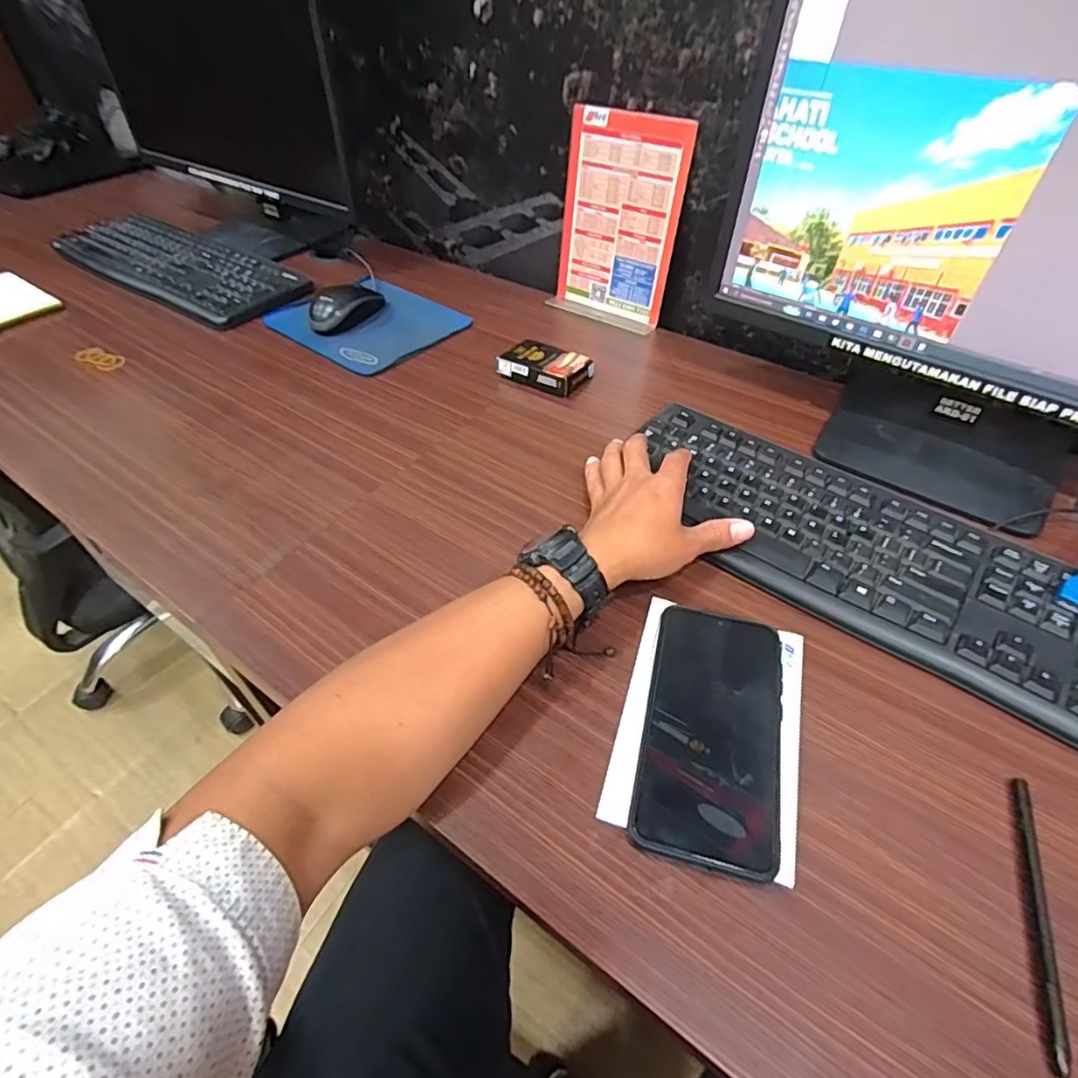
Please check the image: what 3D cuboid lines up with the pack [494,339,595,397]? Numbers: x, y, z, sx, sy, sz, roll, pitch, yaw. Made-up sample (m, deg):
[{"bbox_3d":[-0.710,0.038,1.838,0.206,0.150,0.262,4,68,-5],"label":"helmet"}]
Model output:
[{"bbox_3d":[0.007,-0.191,0.627,0.089,0.023,0.066,26,55,22],"label":"pack"}]

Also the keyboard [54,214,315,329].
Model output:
[{"bbox_3d":[-0.520,-0.394,0.806,0.441,0.018,0.151,26,55,22],"label":"keyboard"}]

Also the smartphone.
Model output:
[{"bbox_3d":[0.106,0.115,0.352,0.079,0.015,0.160,12,51,11],"label":"smartphone"}]

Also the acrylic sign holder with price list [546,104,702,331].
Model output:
[{"bbox_3d":[0.091,-0.371,0.681,0.151,0.210,0.052,28,56,23],"label":"acrylic sign holder with price list"}]

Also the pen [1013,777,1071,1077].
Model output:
[{"bbox_3d":[0.254,0.188,0.288,0.009,0.009,0.138,16,51,14],"label":"pen"}]

